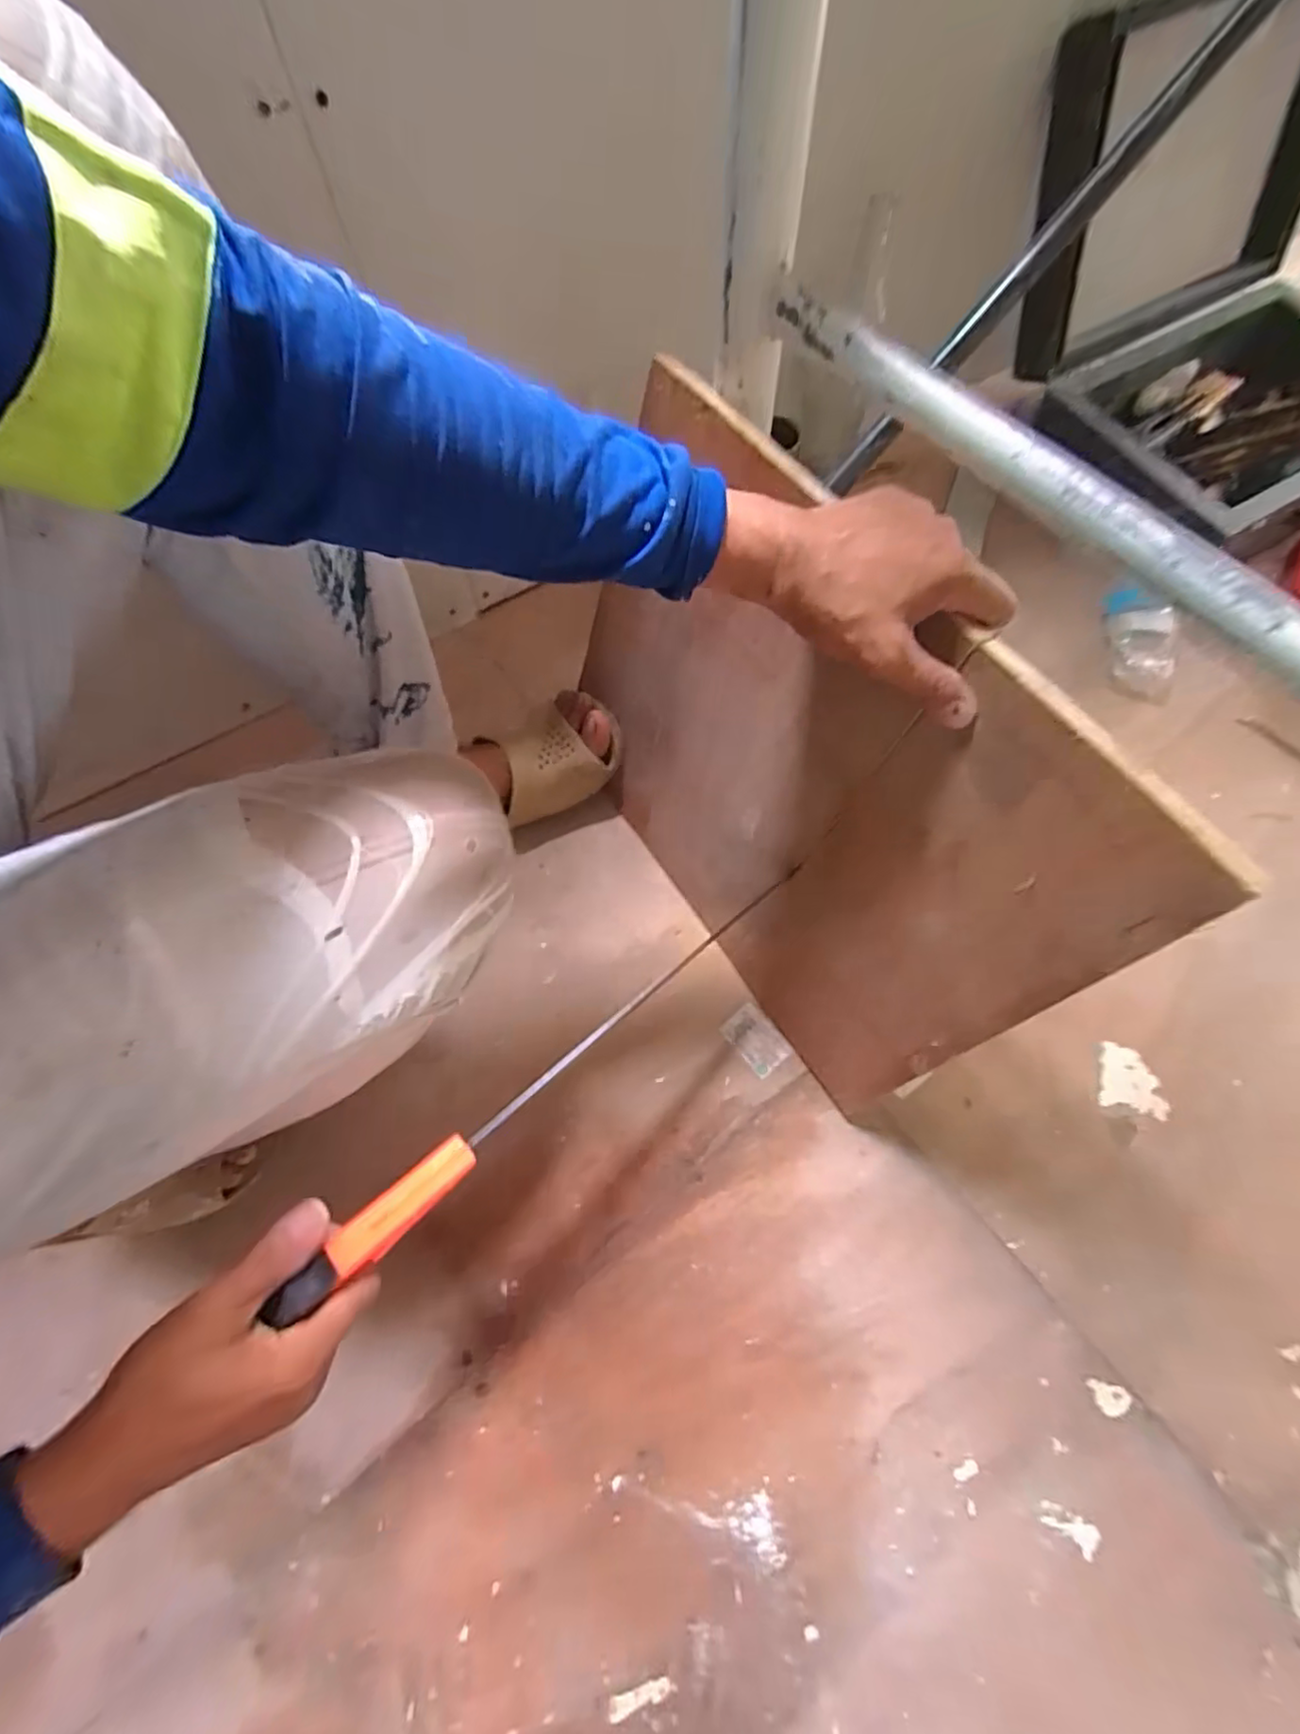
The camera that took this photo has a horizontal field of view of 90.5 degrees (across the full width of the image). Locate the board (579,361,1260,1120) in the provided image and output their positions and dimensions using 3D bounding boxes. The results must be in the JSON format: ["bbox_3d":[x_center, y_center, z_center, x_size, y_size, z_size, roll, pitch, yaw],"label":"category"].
[{"bbox_3d":[0.103,-0.051,0.498,0.024,0.364,0.493,-23,68,-31],"label":"board"}]

